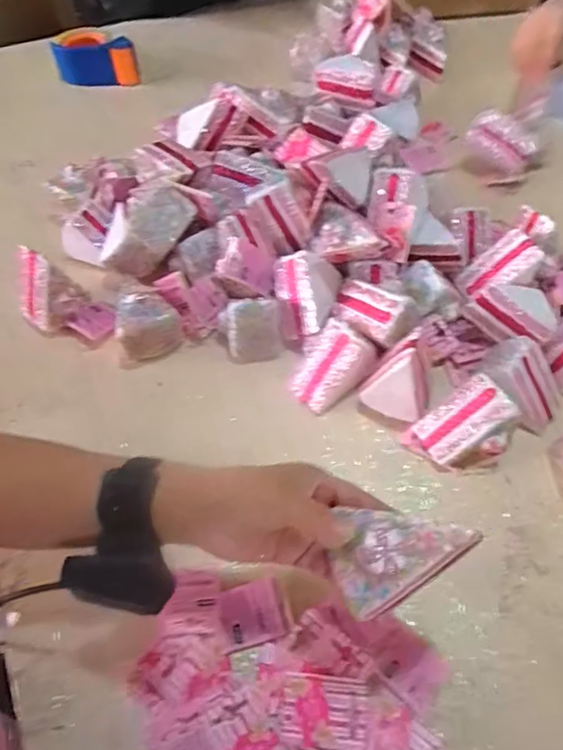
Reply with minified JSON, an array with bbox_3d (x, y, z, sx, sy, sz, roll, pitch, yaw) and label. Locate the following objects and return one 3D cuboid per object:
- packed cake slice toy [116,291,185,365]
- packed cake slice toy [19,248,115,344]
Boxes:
[{"bbox_3d":[-0.145,-0.055,0.597,0.068,0.059,0.053,-10,57,-8],"label":"packed cake slice toy"},{"bbox_3d":[-0.243,-0.089,0.600,0.114,0.078,0.055,12,57,7],"label":"packed cake slice toy"}]

